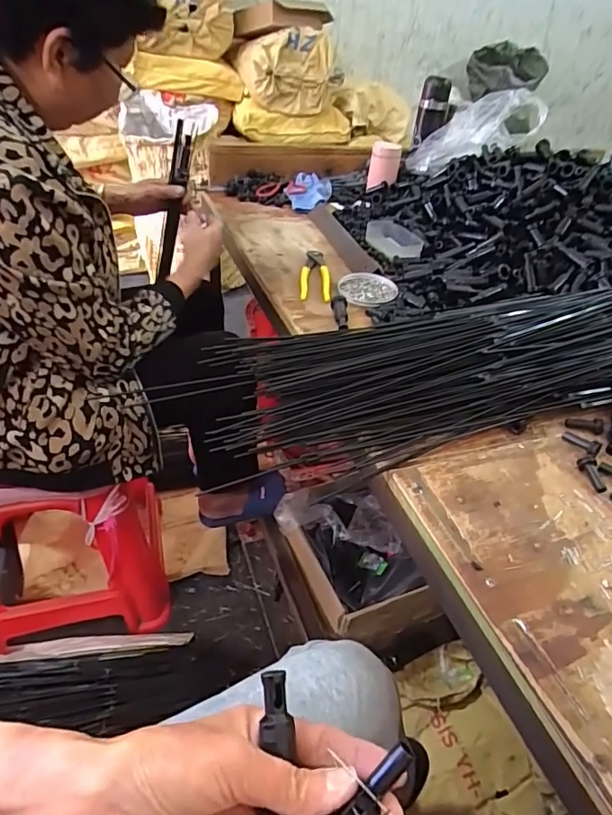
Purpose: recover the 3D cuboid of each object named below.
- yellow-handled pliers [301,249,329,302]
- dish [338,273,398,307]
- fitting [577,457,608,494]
[{"bbox_3d":[0.016,-0.215,0.812,0.046,0.011,0.162,4,40,-1],"label":"yellow-handled pliers"},{"bbox_3d":[0.095,-0.184,0.787,0.090,0.012,0.095,3,40,-3],"label":"dish"},{"bbox_3d":[0.287,0.067,0.507,0.017,0.012,0.040,5,40,0],"label":"fitting"}]

